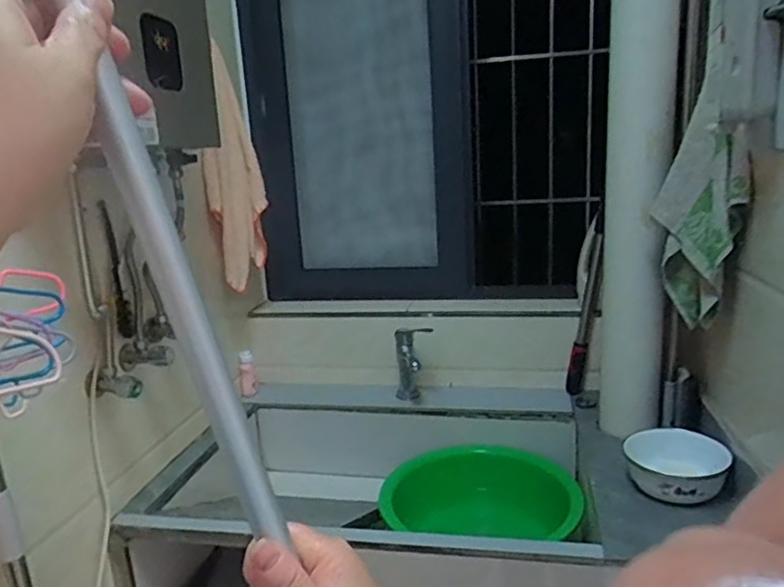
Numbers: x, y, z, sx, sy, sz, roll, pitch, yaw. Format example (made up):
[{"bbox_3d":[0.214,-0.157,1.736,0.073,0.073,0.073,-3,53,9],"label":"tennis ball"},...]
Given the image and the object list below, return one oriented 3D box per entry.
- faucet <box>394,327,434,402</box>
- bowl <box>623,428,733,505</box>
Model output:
[{"bbox_3d":[0.053,0.175,1.439,0.091,0.168,0.166,-4,13,1],"label":"faucet"},{"bbox_3d":[0.471,0.283,1.019,0.155,0.068,0.147,1,14,20],"label":"bowl"}]

